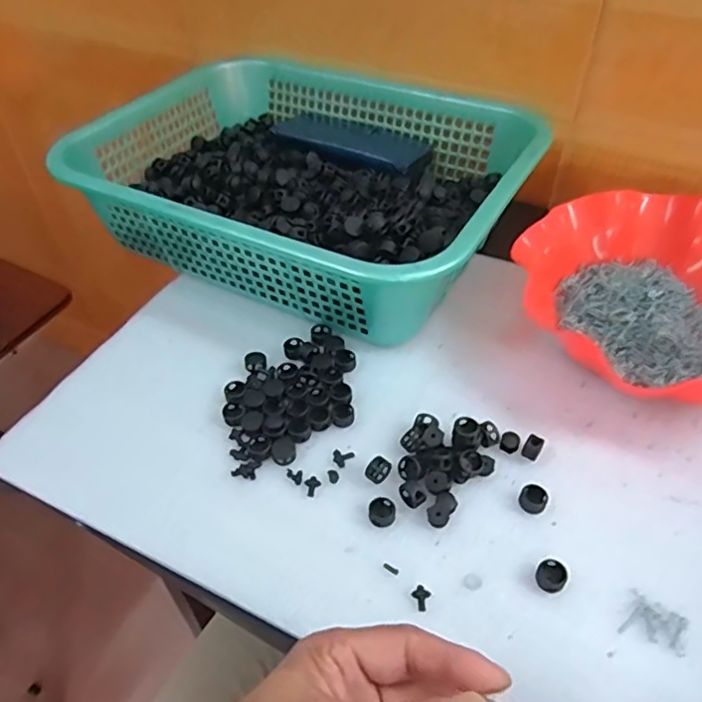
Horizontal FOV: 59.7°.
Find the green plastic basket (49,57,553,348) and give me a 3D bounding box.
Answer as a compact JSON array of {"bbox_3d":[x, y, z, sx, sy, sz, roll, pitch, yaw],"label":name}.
[{"bbox_3d":[-0.036,-0.171,0.571,0.375,0.089,0.290,21,52,20],"label":"green plastic basket"}]

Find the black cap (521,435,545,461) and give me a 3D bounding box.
[{"bbox_3d":[0.124,0.066,0.416,0.011,0.013,0.012,24,54,22],"label":"black cap"}]

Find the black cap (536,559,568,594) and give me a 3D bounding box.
[{"bbox_3d":[0.118,0.133,0.360,0.017,0.009,0.017,-1,48,1],"label":"black cap"}]

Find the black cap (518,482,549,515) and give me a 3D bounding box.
[{"bbox_3d":[0.118,0.095,0.396,0.017,0.008,0.019,18,51,18],"label":"black cap"}]

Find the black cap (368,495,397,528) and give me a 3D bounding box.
[{"bbox_3d":[0.020,0.103,0.391,0.017,0.006,0.019,-1,48,1],"label":"black cap"}]

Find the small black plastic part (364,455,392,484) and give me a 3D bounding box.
[{"bbox_3d":[0.019,0.080,0.410,0.013,0.011,0.017,32,56,27],"label":"small black plastic part"}]

